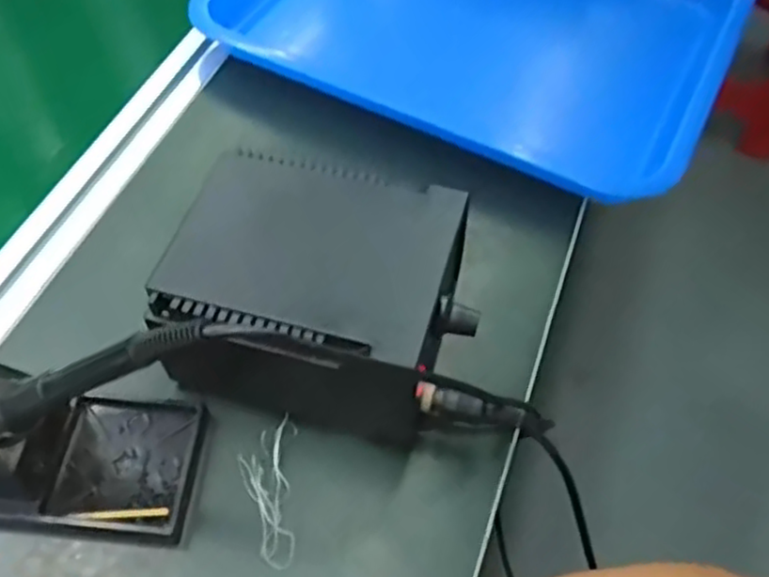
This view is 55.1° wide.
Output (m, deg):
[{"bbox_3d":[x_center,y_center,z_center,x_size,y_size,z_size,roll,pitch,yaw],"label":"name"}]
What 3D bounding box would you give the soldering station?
[{"bbox_3d":[-0.035,0.004,0.396,0.157,0.095,0.117,14,56,8],"label":"soldering station"}]

